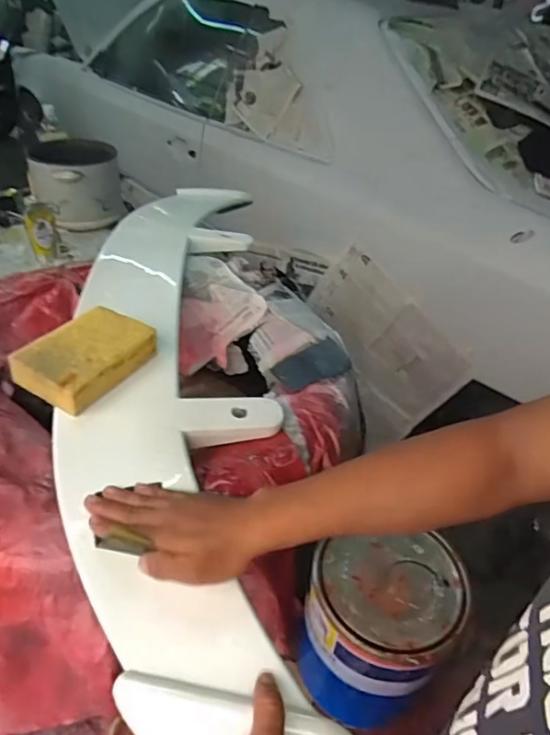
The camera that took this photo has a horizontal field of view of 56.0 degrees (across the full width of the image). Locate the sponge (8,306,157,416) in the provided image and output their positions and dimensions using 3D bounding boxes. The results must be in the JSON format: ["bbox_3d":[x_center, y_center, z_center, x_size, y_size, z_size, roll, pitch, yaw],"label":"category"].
[{"bbox_3d":[-0.236,-0.014,0.657,0.115,0.045,0.151,22,40,18],"label":"sponge"}]

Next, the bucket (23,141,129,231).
[{"bbox_3d":[-0.572,-0.525,1.498,0.237,0.187,0.237,-9,40,-20],"label":"bucket"}]

